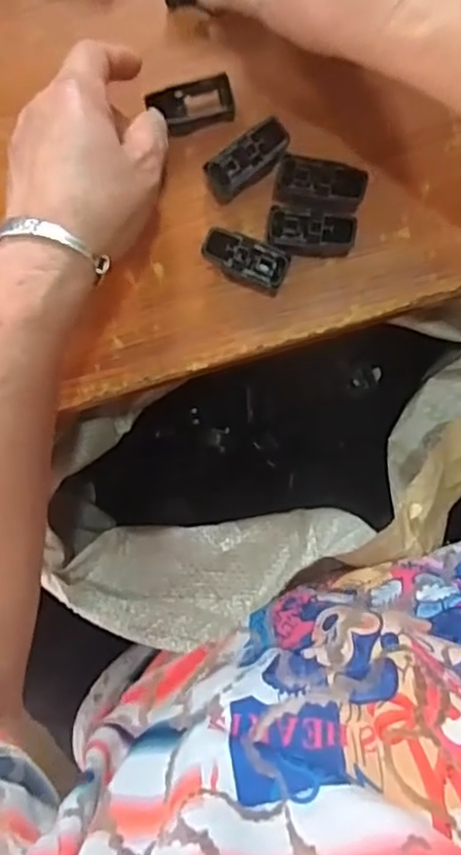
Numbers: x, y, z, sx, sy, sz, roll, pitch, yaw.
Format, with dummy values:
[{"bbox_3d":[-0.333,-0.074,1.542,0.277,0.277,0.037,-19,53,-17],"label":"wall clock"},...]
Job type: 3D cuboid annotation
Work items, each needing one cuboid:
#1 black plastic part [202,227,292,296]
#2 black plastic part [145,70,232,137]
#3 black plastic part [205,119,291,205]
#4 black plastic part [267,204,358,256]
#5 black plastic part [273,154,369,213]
[{"bbox_3d":[0.009,-0.097,0.400,0.049,0.020,0.023,25,91,2],"label":"black plastic part"},{"bbox_3d":[-0.022,-0.188,0.401,0.049,0.022,0.024,-10,91,3],"label":"black plastic part"},{"bbox_3d":[0.011,-0.155,0.401,0.050,0.022,0.021,-35,88,2],"label":"black plastic part"},{"bbox_3d":[0.047,-0.112,0.398,0.050,0.019,0.025,8,90,3],"label":"black plastic part"},{"bbox_3d":[0.051,-0.138,0.397,0.050,0.021,0.028,14,91,3],"label":"black plastic part"}]

